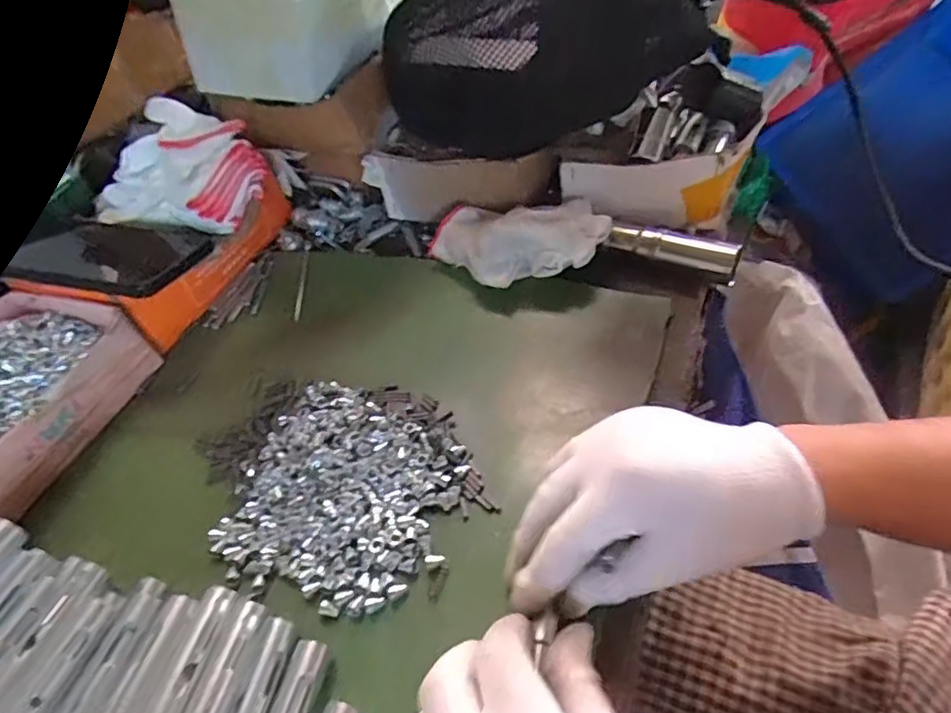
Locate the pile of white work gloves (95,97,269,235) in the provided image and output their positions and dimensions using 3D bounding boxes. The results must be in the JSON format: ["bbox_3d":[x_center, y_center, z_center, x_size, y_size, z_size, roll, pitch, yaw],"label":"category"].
[{"bbox_3d":[-0.249,-0.158,0.496,0.162,0.061,0.093,13,51,22],"label":"pile of white work gloves"}]

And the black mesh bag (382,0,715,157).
[{"bbox_3d":[0.046,-0.224,0.459,0.253,0.124,0.079,1,47,12],"label":"black mesh bag"}]

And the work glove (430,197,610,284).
[{"bbox_3d":[0.030,-0.084,0.447,0.135,0.047,0.075,0,47,12],"label":"work glove"}]

